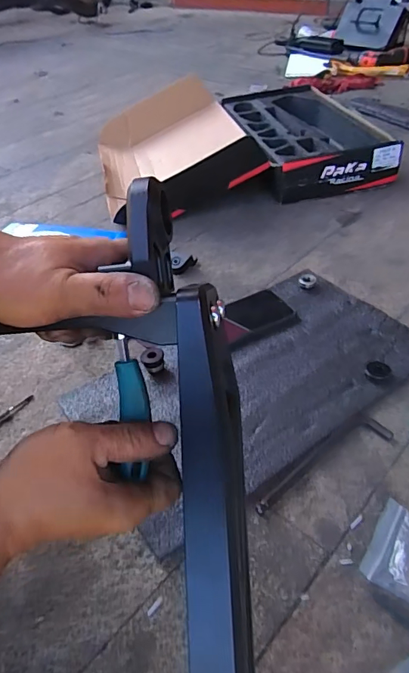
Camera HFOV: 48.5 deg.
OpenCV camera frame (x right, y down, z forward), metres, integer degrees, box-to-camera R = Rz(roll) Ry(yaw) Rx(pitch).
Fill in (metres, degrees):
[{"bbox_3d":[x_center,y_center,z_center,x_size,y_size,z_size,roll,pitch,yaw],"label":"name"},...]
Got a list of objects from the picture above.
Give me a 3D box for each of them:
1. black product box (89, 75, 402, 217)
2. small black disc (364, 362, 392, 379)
[{"bbox_3d":[0.224,-0.462,1.054,0.257,0.083,0.437,-11,44,-6],"label":"black product box"},{"bbox_3d":[0.216,0.043,0.565,0.029,0.011,0.027,-3,43,2],"label":"small black disc"}]

